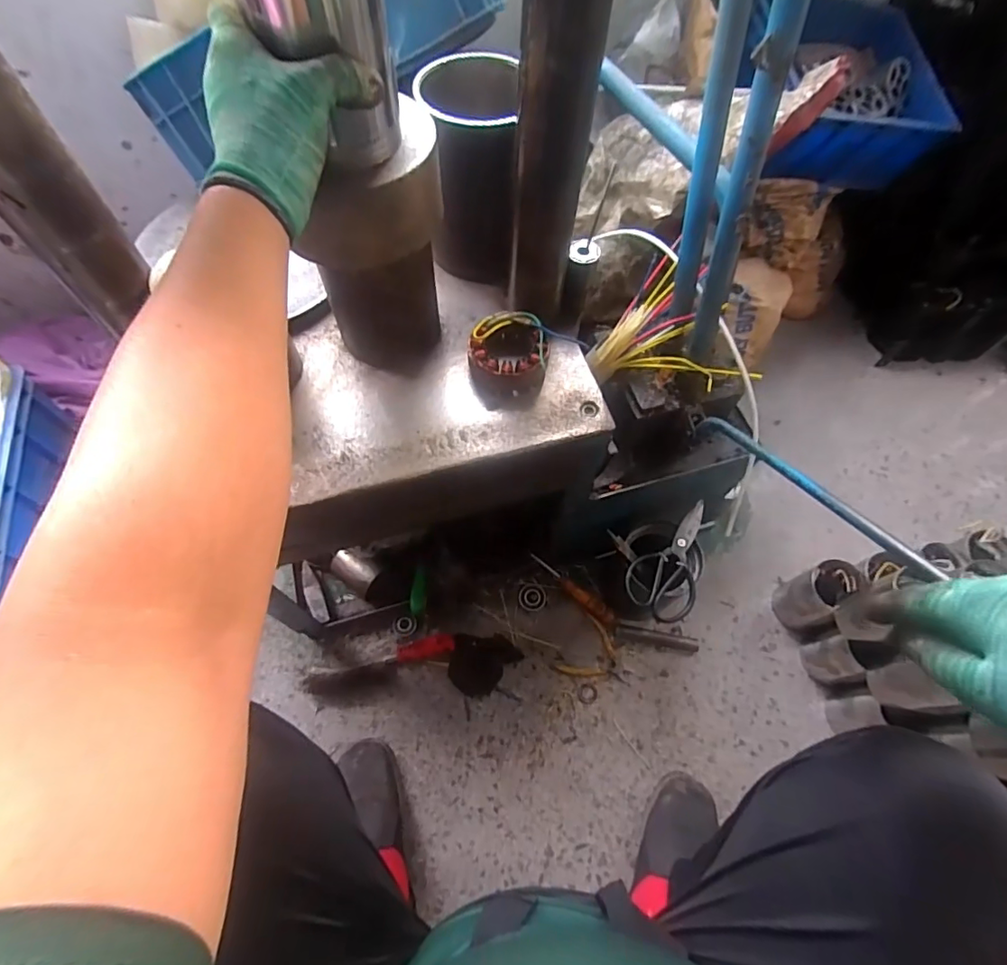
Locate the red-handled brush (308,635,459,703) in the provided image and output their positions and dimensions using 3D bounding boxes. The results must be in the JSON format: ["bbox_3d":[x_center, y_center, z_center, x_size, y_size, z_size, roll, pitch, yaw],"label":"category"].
[{"bbox_3d":[-0.196,0.303,0.838,0.239,0.023,0.065,-13,63,-9],"label":"red-handled brush"}]

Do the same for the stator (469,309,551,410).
[{"bbox_3d":[0.005,-0.134,0.566,0.086,0.049,0.100,9,62,3],"label":"stator"}]

